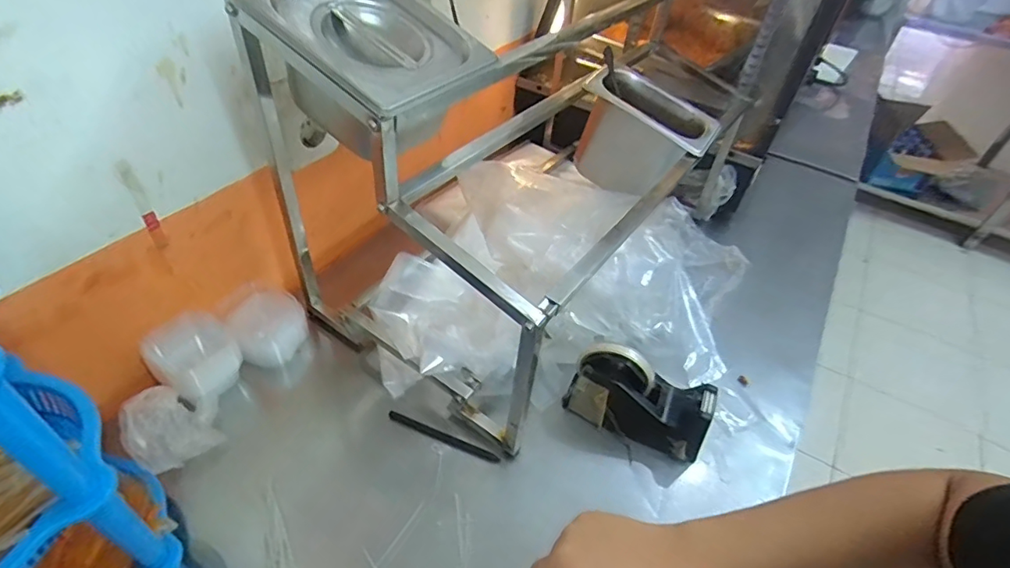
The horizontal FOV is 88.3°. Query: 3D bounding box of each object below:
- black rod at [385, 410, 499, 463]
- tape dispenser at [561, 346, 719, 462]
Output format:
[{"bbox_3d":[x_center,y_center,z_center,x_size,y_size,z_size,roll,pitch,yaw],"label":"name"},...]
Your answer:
[{"bbox_3d":[-0.071,0.176,0.600,0.137,0.011,0.009,19,45,13],"label":"black rod"},{"bbox_3d":[0.155,0.132,0.602,0.158,0.098,0.062,18,45,12],"label":"tape dispenser"}]

